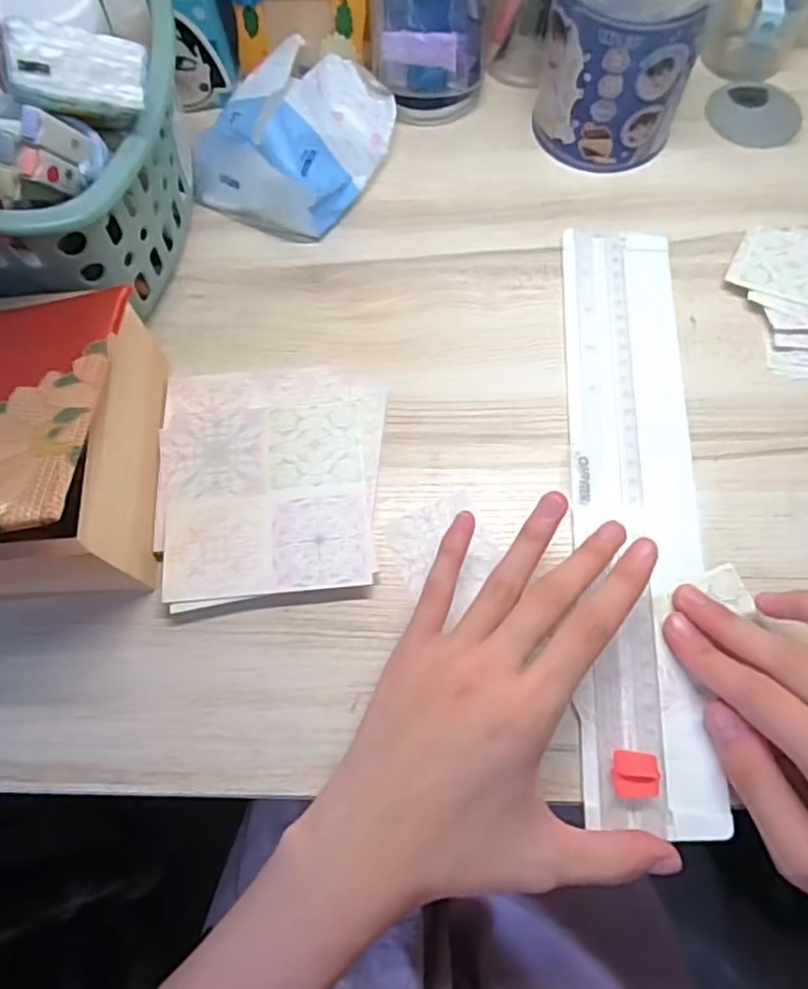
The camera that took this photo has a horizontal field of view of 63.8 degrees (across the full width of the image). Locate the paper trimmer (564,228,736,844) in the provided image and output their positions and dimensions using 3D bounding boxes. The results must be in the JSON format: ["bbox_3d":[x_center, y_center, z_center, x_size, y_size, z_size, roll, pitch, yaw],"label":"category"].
[{"bbox_3d":[0.116,-0.007,0.326,0.060,0.009,0.315,3,68,4],"label":"paper trimmer"}]

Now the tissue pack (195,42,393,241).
[{"bbox_3d":[-0.064,-0.223,0.401,0.092,0.054,0.116,28,72,13],"label":"tissue pack"}]

